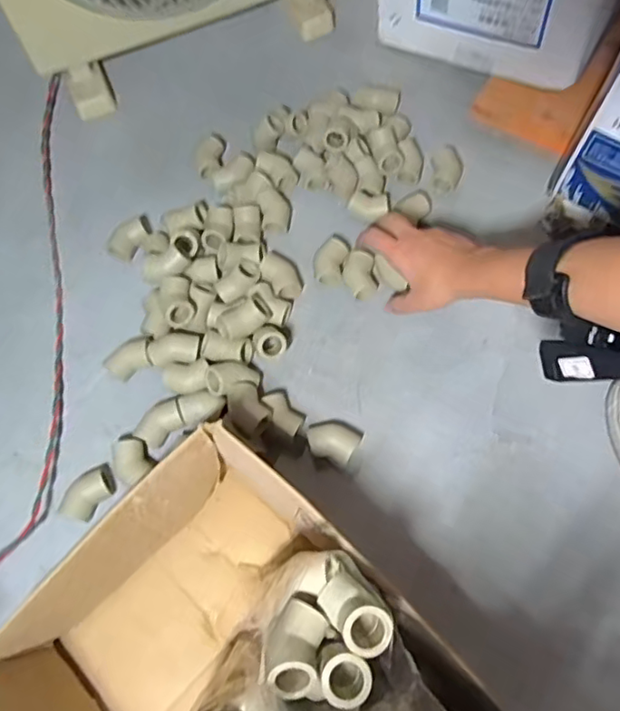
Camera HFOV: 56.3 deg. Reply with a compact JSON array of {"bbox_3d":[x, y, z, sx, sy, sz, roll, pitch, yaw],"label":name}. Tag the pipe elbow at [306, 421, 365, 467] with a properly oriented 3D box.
[{"bbox_3d":[0.022,0.076,0.536,0.045,0.026,0.039,24,71,8],"label":"pipe elbow"}]

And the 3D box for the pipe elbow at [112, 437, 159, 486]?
[{"bbox_3d":[-0.163,0.095,0.529,0.039,0.023,0.036,0,70,0],"label":"pipe elbow"}]

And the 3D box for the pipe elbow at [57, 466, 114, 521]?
[{"bbox_3d":[-0.198,0.125,0.520,0.030,0.029,0.046,30,72,10],"label":"pipe elbow"}]

